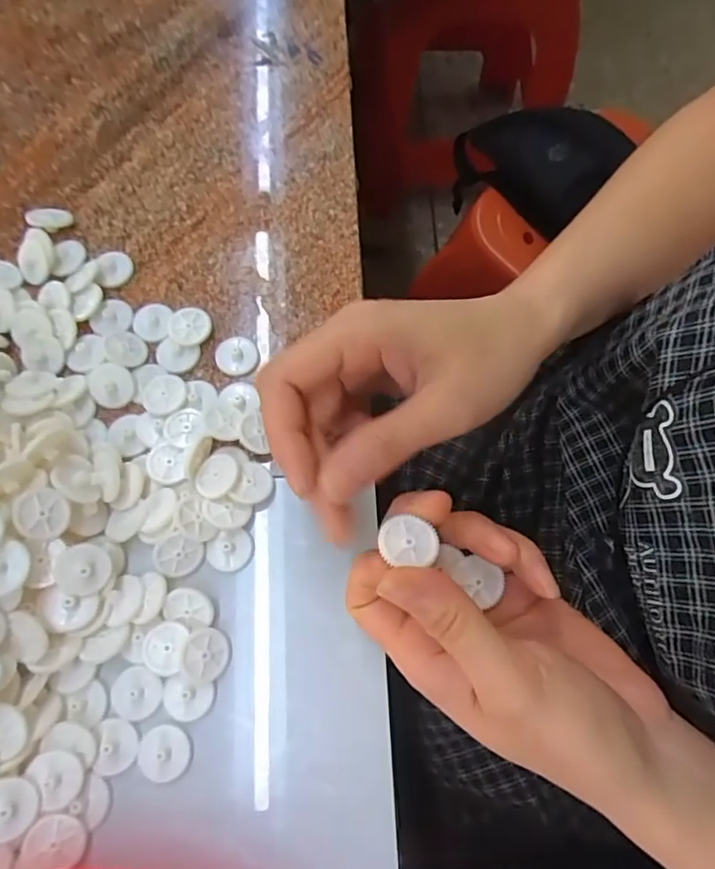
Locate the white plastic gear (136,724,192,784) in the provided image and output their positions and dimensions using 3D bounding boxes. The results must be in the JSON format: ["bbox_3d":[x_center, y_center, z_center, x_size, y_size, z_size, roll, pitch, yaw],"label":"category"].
[{"bbox_3d":[-0.080,0.132,0.230,0.022,0.004,0.020,0,71,-1],"label":"white plastic gear"}]

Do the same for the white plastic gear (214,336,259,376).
[{"bbox_3d":[-0.063,-0.041,0.287,0.022,0.004,0.020,0,71,-1],"label":"white plastic gear"}]

